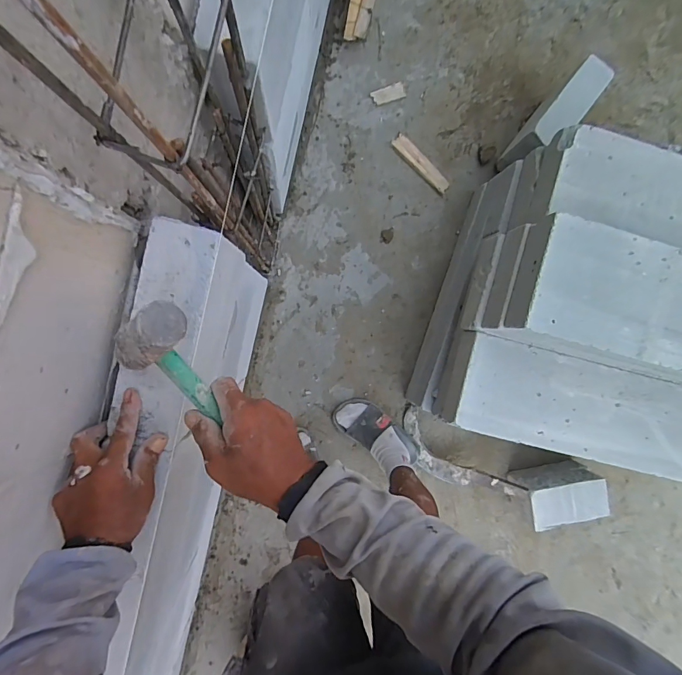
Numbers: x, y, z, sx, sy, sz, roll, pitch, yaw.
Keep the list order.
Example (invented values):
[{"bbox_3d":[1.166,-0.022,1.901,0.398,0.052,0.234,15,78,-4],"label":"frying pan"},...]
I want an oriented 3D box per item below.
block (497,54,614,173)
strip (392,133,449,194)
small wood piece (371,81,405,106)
[{"bbox_3d":[0.497,-0.518,0.993,0.078,0.220,0.273,43,86,-6],"label":"block"},{"bbox_3d":[0.216,-0.464,1.068,0.188,0.008,0.044,43,86,-6],"label":"strip"},{"bbox_3d":[0.126,-0.642,1.053,0.087,0.011,0.036,-21,94,-6],"label":"small wood piece"}]

